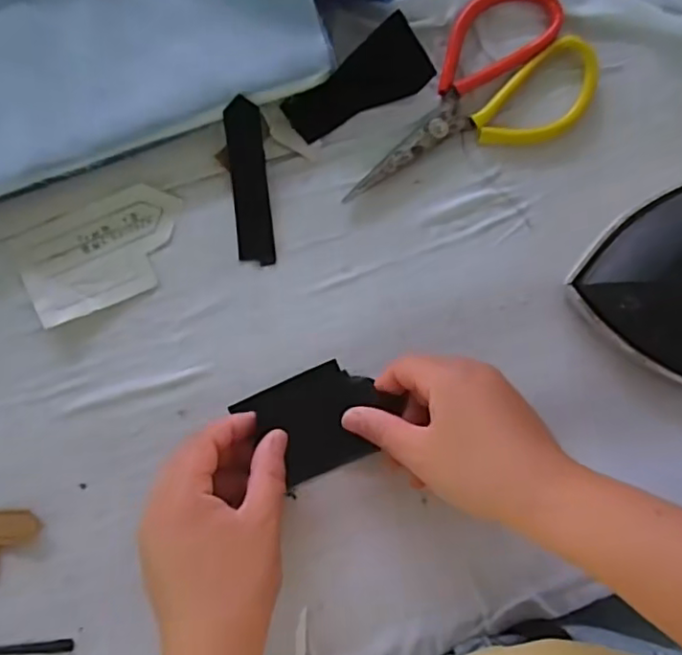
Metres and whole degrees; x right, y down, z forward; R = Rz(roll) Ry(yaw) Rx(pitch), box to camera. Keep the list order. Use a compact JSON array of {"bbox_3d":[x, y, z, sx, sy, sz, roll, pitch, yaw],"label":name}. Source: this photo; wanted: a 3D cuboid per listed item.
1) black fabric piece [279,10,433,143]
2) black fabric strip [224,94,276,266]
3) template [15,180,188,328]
[{"bbox_3d":[0.012,-0.142,0.359,0.087,0.027,0.034,-33,92,-5],"label":"black fabric piece"},{"bbox_3d":[-0.053,-0.084,0.362,0.021,0.006,0.092,-6,103,-5],"label":"black fabric strip"},{"bbox_3d":[-0.137,-0.043,0.361,0.092,0.005,0.057,-23,93,-7],"label":"template"}]

